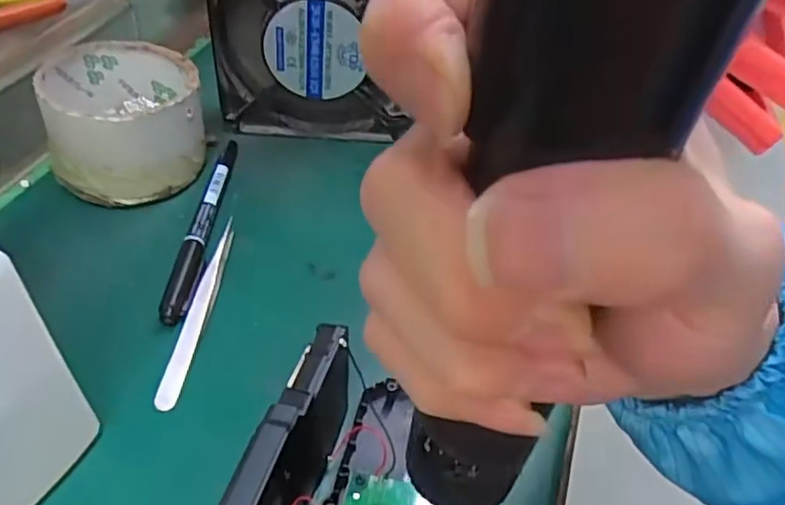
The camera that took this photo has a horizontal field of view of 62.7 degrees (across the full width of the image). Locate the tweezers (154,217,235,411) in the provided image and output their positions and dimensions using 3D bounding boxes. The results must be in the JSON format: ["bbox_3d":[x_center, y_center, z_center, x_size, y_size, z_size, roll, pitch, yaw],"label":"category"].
[{"bbox_3d":[-0.088,0.025,0.301,0.012,0.008,0.104,9,45,2],"label":"tweezers"}]

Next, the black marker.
[{"bbox_3d":[-0.100,-0.019,0.342,0.012,0.007,0.139,5,45,-2],"label":"black marker"}]

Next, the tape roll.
[{"bbox_3d":[-0.147,-0.074,0.358,0.078,0.053,0.079,4,45,-4],"label":"tape roll"}]

